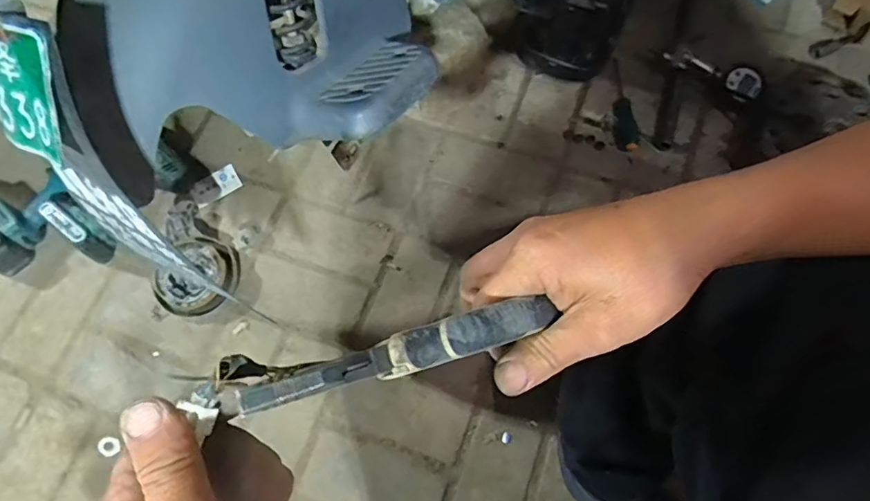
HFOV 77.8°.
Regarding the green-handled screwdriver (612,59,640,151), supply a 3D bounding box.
[{"bbox_3d":[0.315,-0.243,0.909,0.036,0.027,0.170,-4,69,-2],"label":"green-handled screwdriver"}]

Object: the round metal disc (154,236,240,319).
[{"bbox_3d":[-0.357,0.040,0.809,0.112,0.038,0.115,0,69,0],"label":"round metal disc"}]

